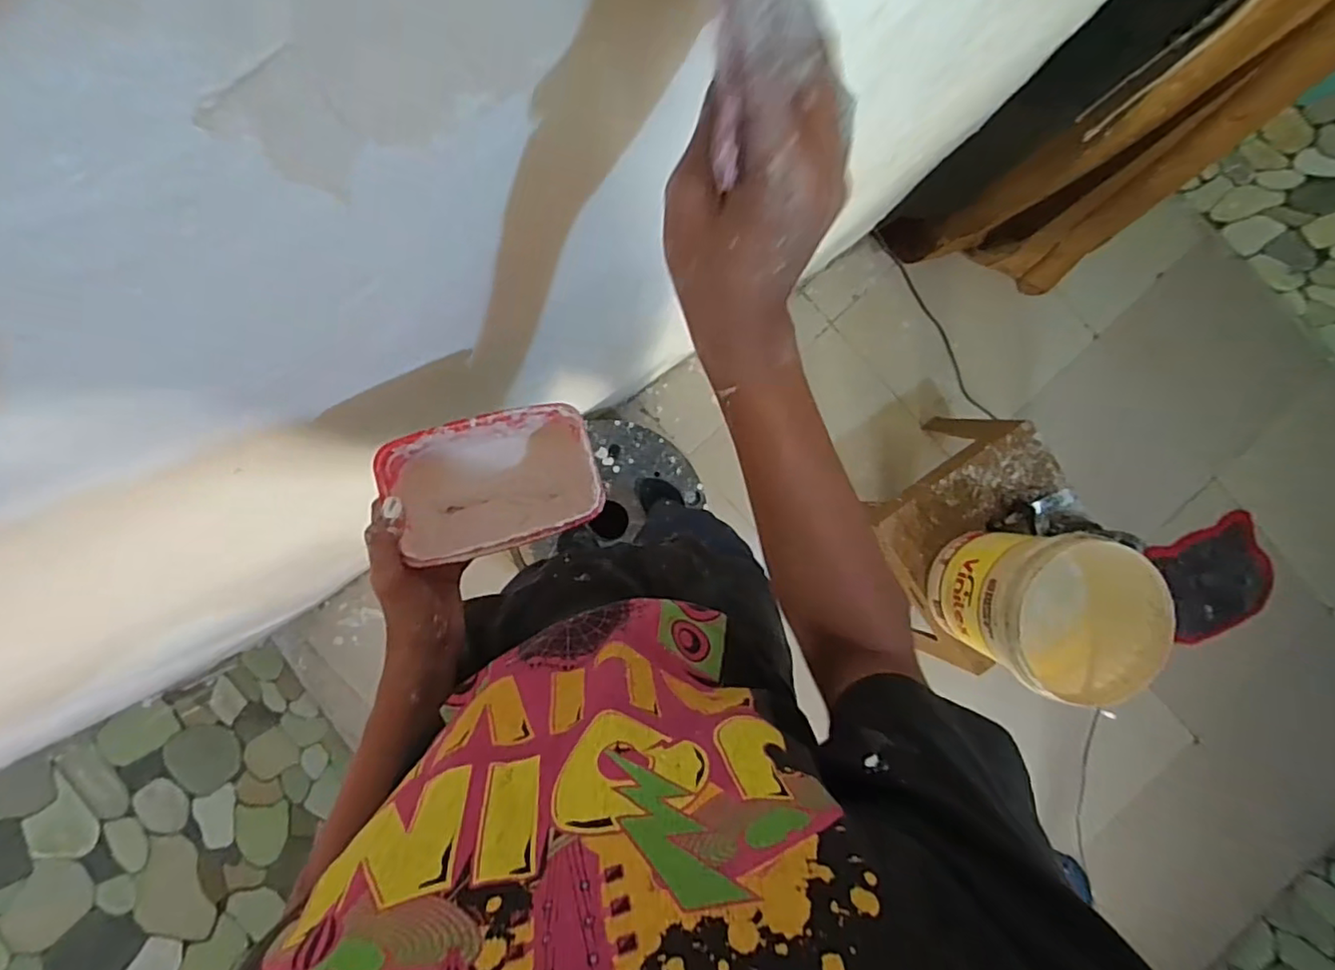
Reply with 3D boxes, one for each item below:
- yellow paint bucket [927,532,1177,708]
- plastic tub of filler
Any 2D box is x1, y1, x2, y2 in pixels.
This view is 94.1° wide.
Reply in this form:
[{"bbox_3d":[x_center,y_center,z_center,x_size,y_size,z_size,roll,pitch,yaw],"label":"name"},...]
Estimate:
[{"bbox_3d":[0.777,0.254,1.313,0.302,0.365,0.311,0,93,-4],"label":"yellow paint bucket"},{"bbox_3d":[-0.139,-0.003,0.505,0.162,0.094,0.099,-15,94,-3],"label":"plastic tub of filler"}]

